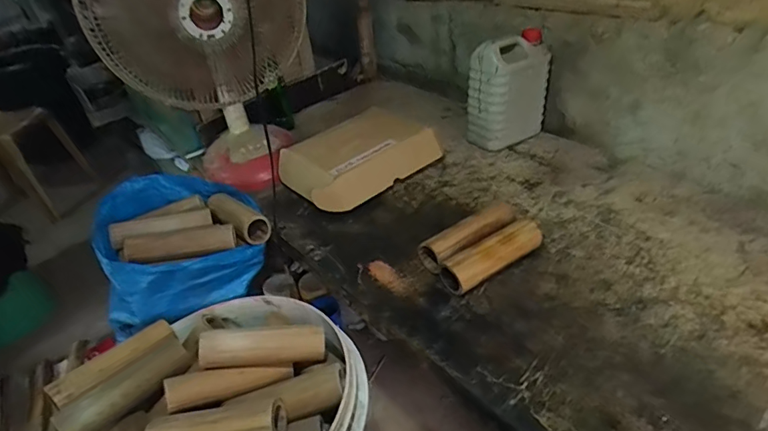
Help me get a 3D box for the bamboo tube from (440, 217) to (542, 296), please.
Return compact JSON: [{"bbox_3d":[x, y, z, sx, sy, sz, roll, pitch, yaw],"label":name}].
[{"bbox_3d":[0.178,0.060,0.782,0.186,0.062,0.055,-25,38,-24],"label":"bamboo tube"}]

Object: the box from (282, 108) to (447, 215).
[{"bbox_3d":[-0.048,-0.123,1.035,0.303,0.116,0.182,-27,39,-27],"label":"box"}]

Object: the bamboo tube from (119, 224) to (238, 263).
[{"bbox_3d":[-0.368,0.052,0.864,0.190,0.041,0.057,-9,34,-3],"label":"bamboo tube"}]

